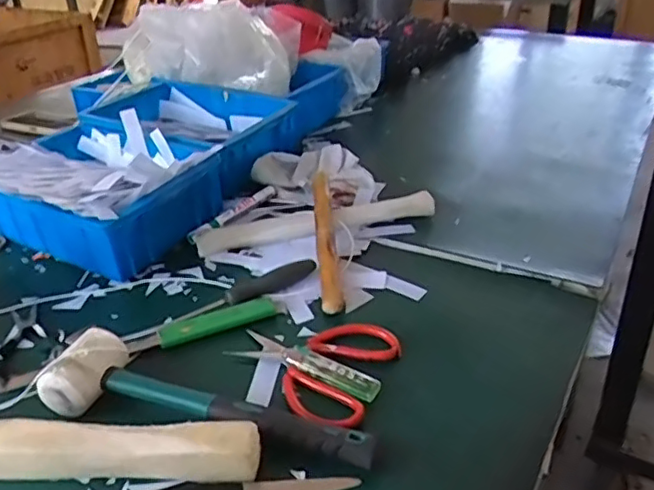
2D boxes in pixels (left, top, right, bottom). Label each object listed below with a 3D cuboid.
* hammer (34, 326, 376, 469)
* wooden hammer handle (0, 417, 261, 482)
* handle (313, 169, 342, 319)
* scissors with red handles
[{"bbox_3d":[-0.098,0.122,0.513,0.282,0.046,0.067,5,31,13],"label":"hammer"},{"bbox_3d":[-0.222,0.155,0.474,0.337,0.037,0.032,0,30,5],"label":"wooden hammer handle"},{"bbox_3d":[-0.002,-0.009,0.716,0.020,0.022,0.222,-4,42,-2],"label":"handle"},{"bbox_3d":[-0.018,0.103,0.574,0.145,0.012,0.127,12,33,24],"label":"scissors with red handles"}]

